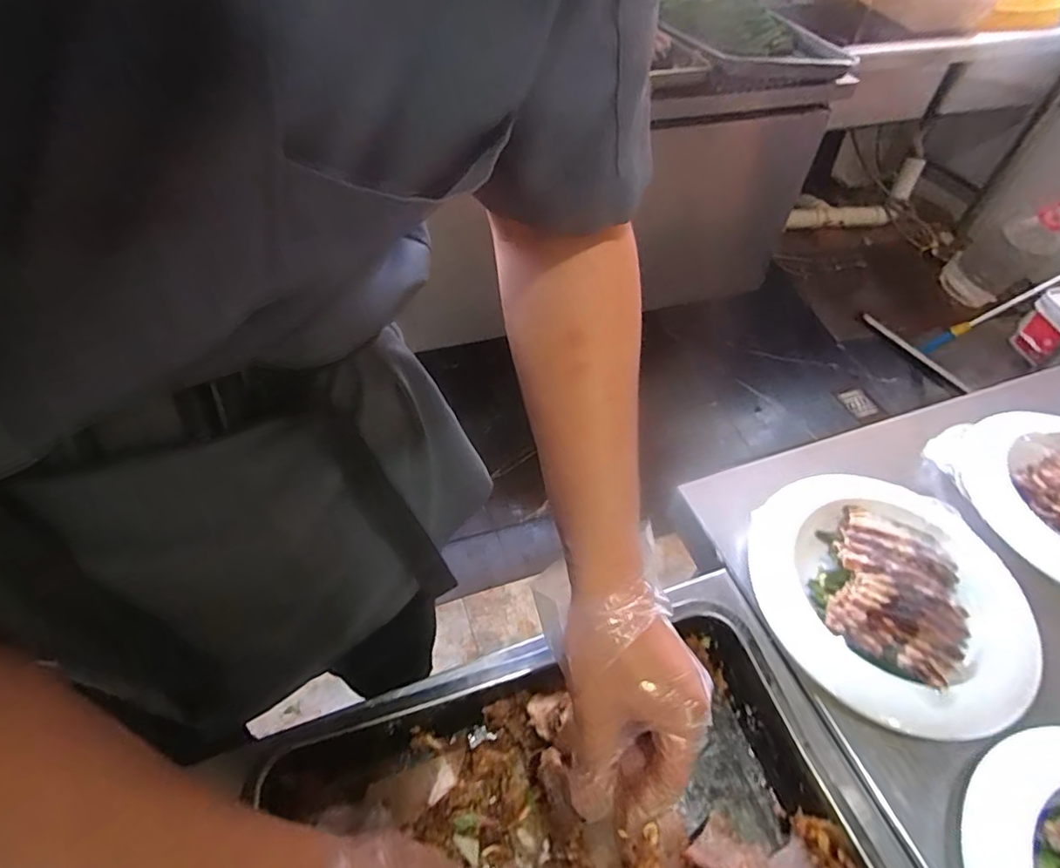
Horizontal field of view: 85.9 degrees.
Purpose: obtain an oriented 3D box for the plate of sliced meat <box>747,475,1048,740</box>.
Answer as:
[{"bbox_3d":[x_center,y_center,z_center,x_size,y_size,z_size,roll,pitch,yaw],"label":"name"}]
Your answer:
[{"bbox_3d":[0.321,0.136,0.503,0.234,0.039,0.225,2,51,-2],"label":"plate of sliced meat"}]

